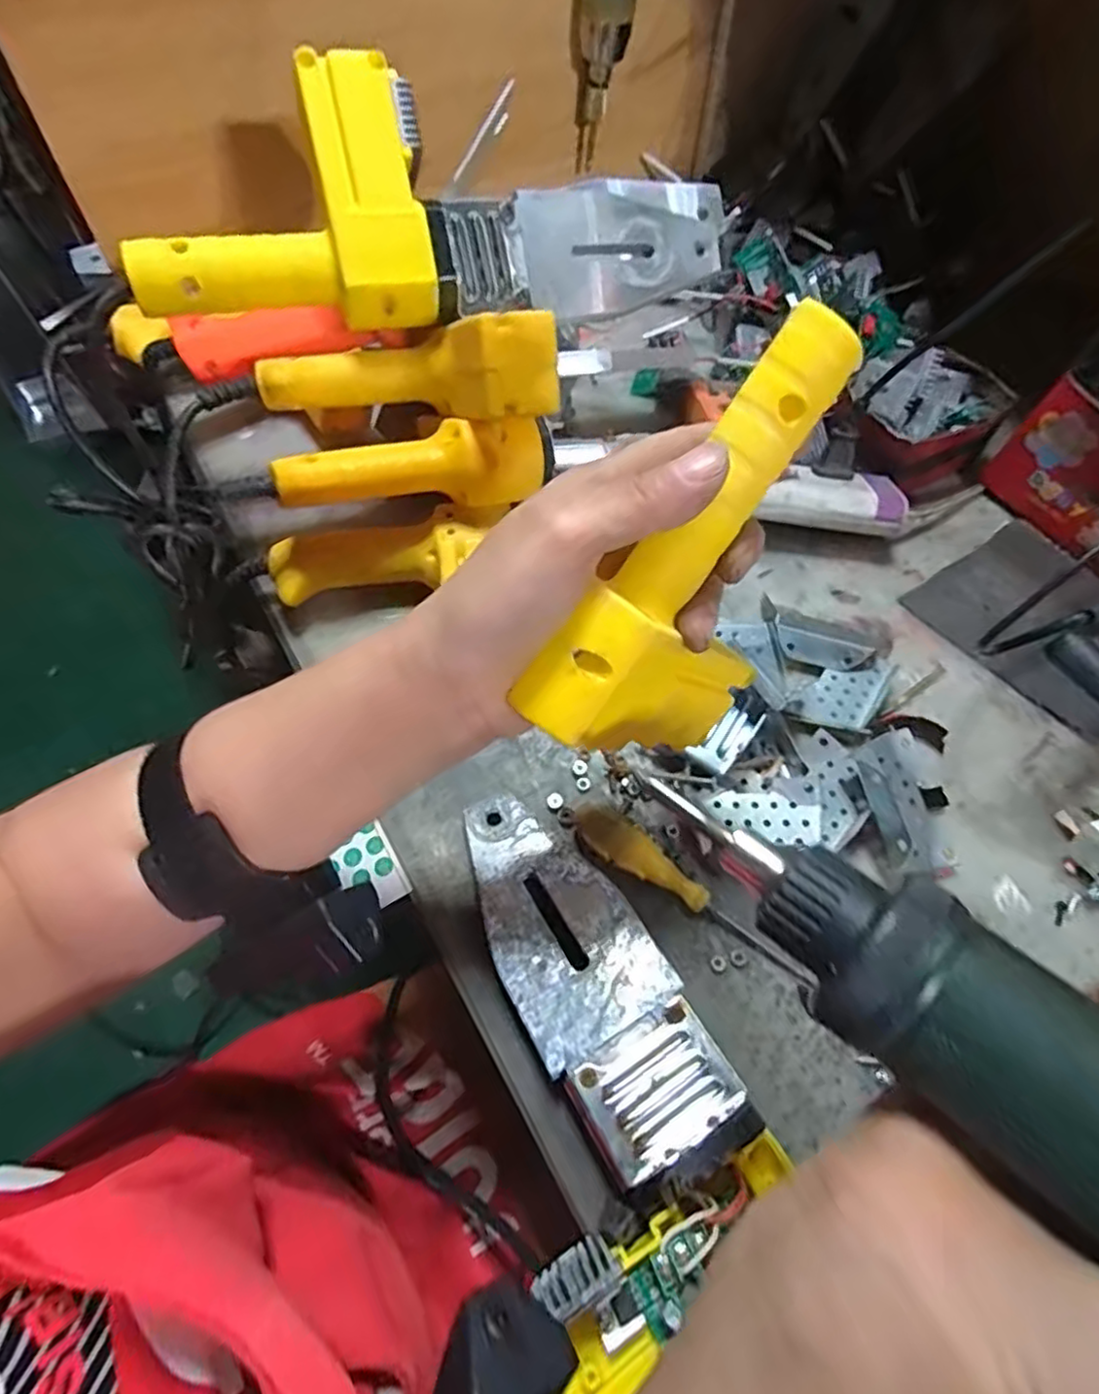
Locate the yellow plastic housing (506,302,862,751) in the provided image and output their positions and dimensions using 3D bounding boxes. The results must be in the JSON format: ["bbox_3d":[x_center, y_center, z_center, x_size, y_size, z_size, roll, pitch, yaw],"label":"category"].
[{"bbox_3d":[0.034,-0.041,0.226,0.104,0.155,0.045,-25,48,-31],"label":"yellow plastic housing"}]

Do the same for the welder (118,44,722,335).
[{"bbox_3d":[-0.052,-0.274,0.377,0.336,0.114,0.052,-9,24,-21],"label":"welder"}]

